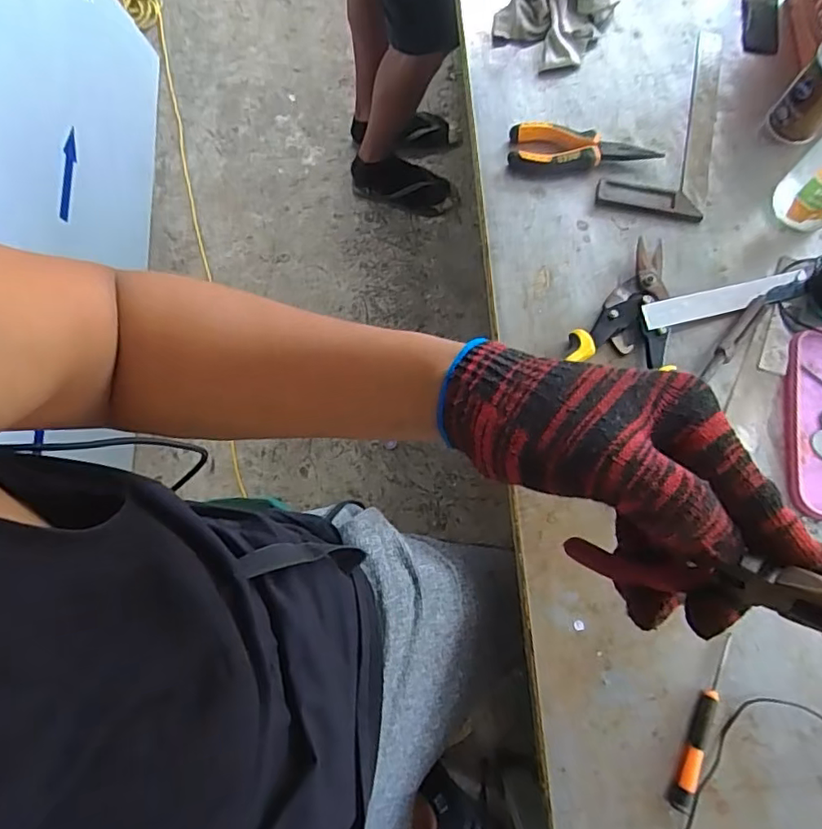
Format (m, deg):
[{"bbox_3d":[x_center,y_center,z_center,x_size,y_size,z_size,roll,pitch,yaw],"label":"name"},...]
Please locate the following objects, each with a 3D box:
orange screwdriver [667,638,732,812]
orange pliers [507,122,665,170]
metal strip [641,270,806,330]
[{"bbox_3d":[0.245,0.255,0.472,0.015,0.014,0.142,24,77,9],"label":"orange screwdriver"},{"bbox_3d":[0.185,-0.282,0.610,0.155,0.023,0.046,8,75,5],"label":"orange pliers"},{"bbox_3d":[0.313,-0.115,0.565,0.182,0.005,0.027,-14,77,-10],"label":"metal strip"}]

